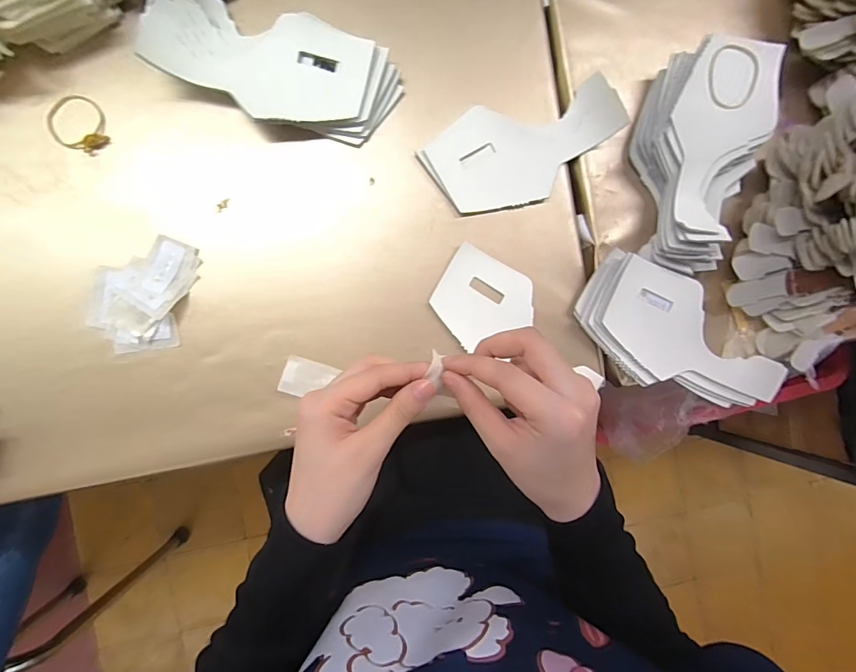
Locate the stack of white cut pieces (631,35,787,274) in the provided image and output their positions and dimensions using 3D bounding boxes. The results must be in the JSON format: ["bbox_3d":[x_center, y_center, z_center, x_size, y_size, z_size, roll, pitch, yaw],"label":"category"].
[{"bbox_3d":[0.250,-0.167,0.394,0.105,0.053,0.202,11,91,-7],"label":"stack of white cut pieces"}]

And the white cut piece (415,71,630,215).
[{"bbox_3d":[0.089,-0.175,0.393,0.186,0.022,0.098,-13,94,-6],"label":"white cut piece"}]

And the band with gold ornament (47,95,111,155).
[{"bbox_3d":[-0.301,-0.183,0.360,0.051,0.010,0.045,21,90,-7],"label":"band with gold ornament"}]

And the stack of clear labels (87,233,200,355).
[{"bbox_3d":[-0.251,-0.037,0.365,0.076,0.014,0.103,16,90,-7],"label":"stack of clear labels"}]

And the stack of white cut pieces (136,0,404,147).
[{"bbox_3d":[-0.129,-0.232,0.364,0.200,0.035,0.089,11,91,-7],"label":"stack of white cut pieces"}]

